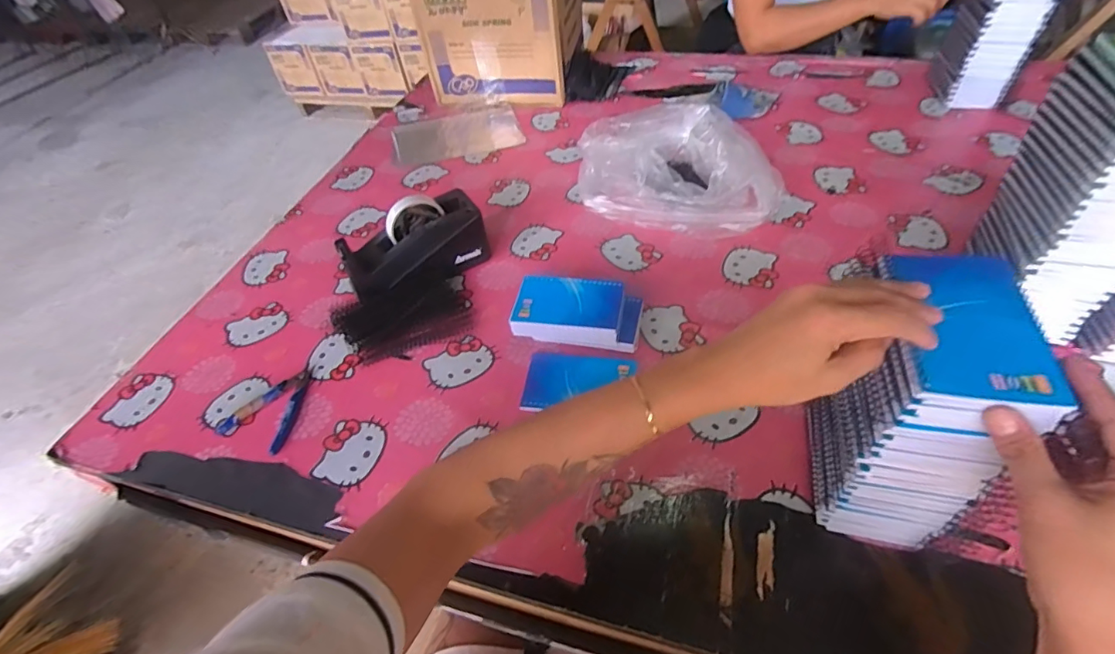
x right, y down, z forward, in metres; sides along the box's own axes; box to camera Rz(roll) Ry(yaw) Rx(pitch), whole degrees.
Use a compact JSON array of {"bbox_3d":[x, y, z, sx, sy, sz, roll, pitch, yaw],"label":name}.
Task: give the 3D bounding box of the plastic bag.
[{"bbox_3d":[0.184,-0.262,0.814,0.294,0.112,0.244,1,48,8],"label":"plastic bag"}]

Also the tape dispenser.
[{"bbox_3d":[-0.196,-0.106,0.718,0.196,0.107,0.088,-32,52,-21],"label":"tape dispenser"}]

